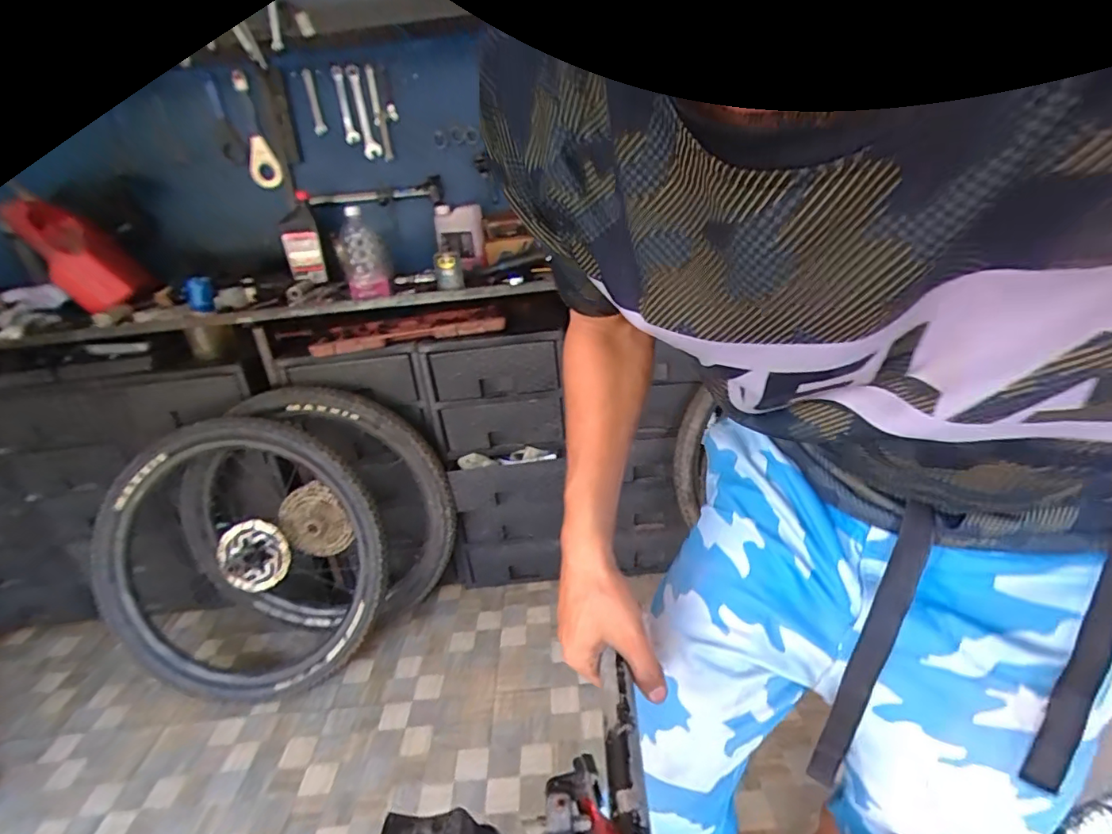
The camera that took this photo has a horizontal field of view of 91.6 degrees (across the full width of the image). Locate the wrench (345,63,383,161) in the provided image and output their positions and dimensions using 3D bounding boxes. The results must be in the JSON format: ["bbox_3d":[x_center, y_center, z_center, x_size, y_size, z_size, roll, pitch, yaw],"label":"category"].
[{"bbox_3d":[-0.518,-0.813,1.447,0.047,0.217,0.006,-11,33,-2],"label":"wrench"}]

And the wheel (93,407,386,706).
[{"bbox_3d":[-0.765,0.357,1.380,0.658,0.727,0.164,-6,1,-3],"label":"wheel"}]

